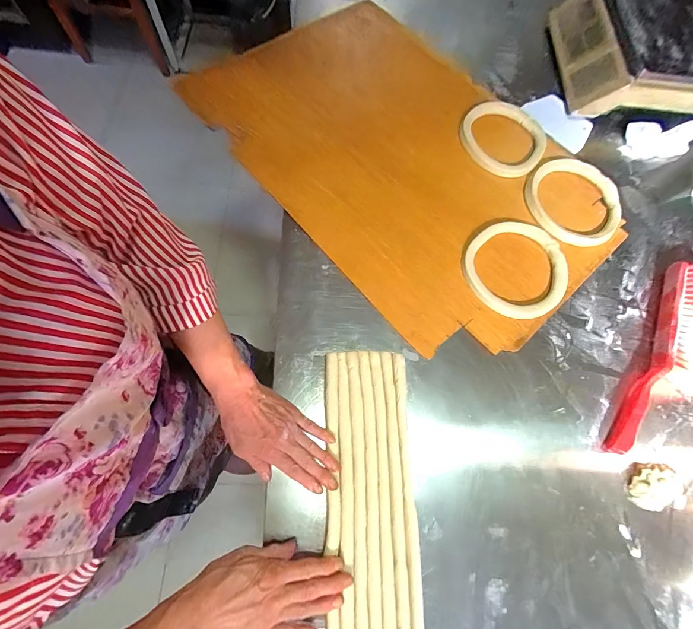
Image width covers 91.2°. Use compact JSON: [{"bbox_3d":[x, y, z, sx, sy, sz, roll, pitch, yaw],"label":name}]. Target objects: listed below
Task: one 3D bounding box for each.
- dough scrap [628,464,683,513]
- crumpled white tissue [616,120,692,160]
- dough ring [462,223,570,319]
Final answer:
[{"bbox_3d":[0.432,0.243,0.475,0.058,0.020,0.061,5,74,3],"label":"dough scrap"},{"bbox_3d":[0.663,-0.376,0.730,0.154,0.049,0.074,-8,73,-1],"label":"crumpled white tissue"},{"bbox_3d":[0.293,-0.079,0.580,0.188,0.020,0.169,-43,77,-11],"label":"dough ring"}]

